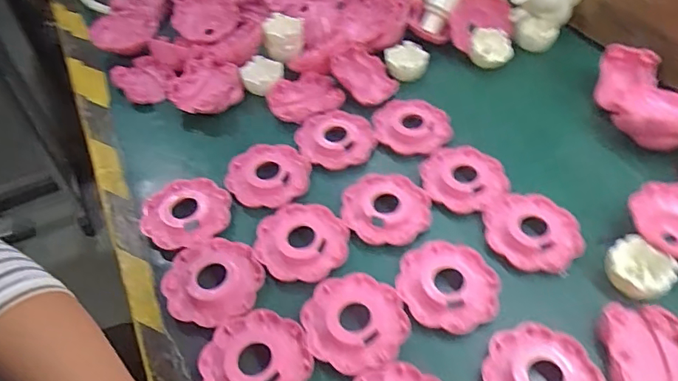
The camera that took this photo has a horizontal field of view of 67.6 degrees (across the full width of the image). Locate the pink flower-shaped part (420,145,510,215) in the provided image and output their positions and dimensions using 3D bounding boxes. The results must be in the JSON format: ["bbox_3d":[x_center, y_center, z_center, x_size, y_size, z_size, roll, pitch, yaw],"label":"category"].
[{"bbox_3d":[0.133,-0.014,0.531,0.088,0.015,0.079,4,48,5],"label":"pink flower-shaped part"}]

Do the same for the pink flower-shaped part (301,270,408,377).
[{"bbox_3d":[0.013,0.109,0.428,0.085,0.007,0.084,-1,48,1],"label":"pink flower-shaped part"}]

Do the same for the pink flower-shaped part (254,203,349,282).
[{"bbox_3d":[-0.036,0.045,0.488,0.086,0.012,0.086,6,48,7],"label":"pink flower-shaped part"}]

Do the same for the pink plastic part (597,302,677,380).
[{"bbox_3d":[0.245,0.128,0.396,0.067,0.017,0.087,2,48,4],"label":"pink plastic part"}]

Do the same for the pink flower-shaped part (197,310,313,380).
[{"bbox_3d":[-0.067,0.138,0.407,0.085,0.014,0.084,-17,50,-13],"label":"pink flower-shaped part"}]

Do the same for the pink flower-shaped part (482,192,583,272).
[{"bbox_3d":[0.187,0.038,0.492,0.087,0.013,0.086,0,48,2],"label":"pink flower-shaped part"}]

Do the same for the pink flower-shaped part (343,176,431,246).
[{"bbox_3d":[0.048,0.016,0.512,0.086,0.009,0.084,-1,48,1],"label":"pink flower-shaped part"}]

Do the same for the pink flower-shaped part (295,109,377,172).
[{"bbox_3d":[-0.005,-0.062,0.579,0.084,0.010,0.083,-1,48,1],"label":"pink flower-shaped part"}]

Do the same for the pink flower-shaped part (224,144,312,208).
[{"bbox_3d":[-0.076,-0.018,0.544,0.084,0.013,0.083,2,48,4],"label":"pink flower-shaped part"}]

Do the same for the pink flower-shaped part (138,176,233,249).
[{"bbox_3d":[-0.155,0.019,0.507,0.086,0.014,0.085,-5,48,-3],"label":"pink flower-shaped part"}]

